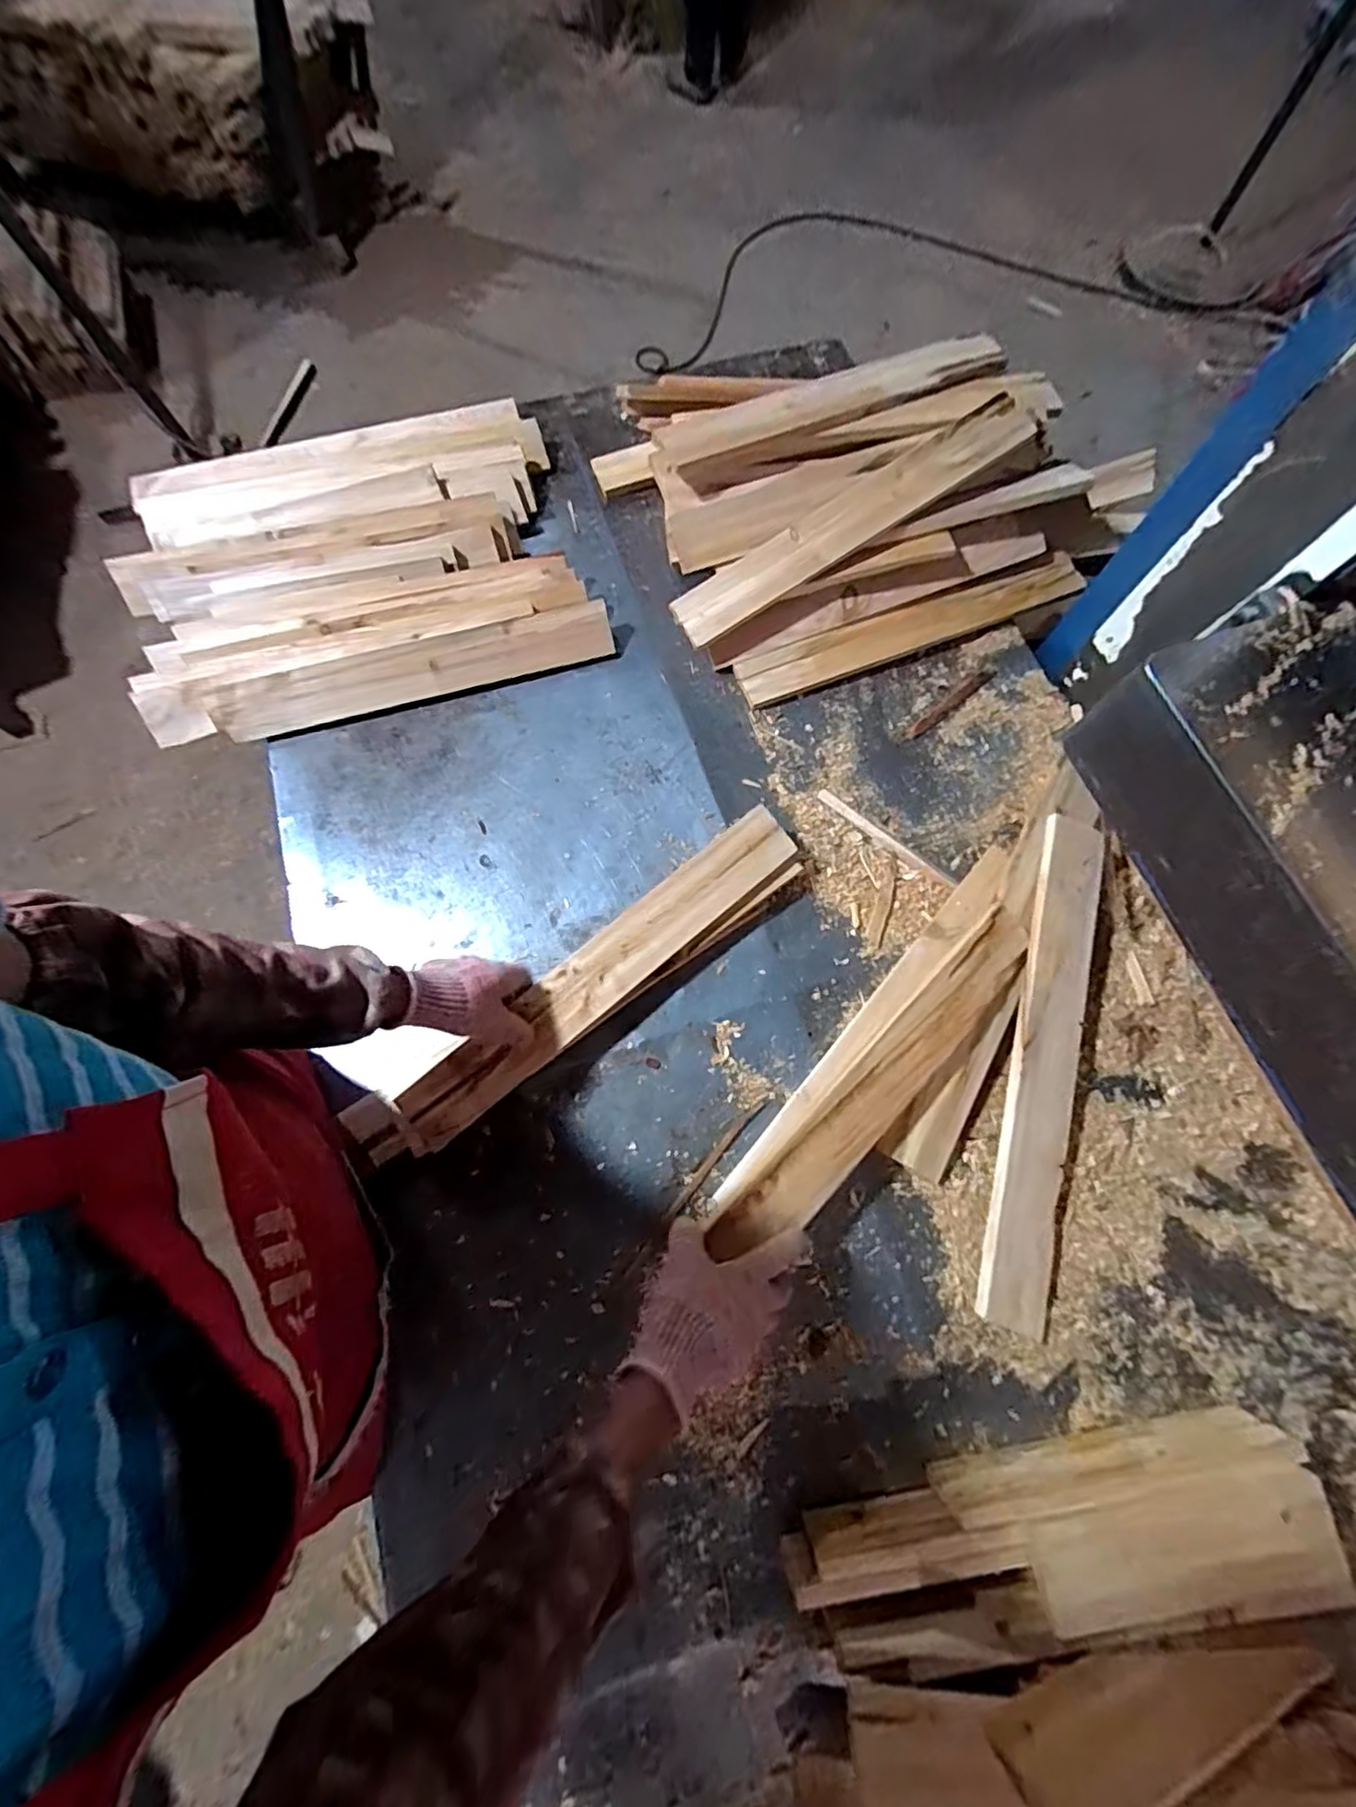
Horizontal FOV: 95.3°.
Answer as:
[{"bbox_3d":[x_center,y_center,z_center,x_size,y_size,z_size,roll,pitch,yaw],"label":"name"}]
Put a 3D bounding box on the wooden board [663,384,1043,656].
[{"bbox_3d":[0.214,-0.480,0.778,0.481,0.025,0.070,-31,74,3],"label":"wooden board"}]

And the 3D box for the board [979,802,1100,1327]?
[{"bbox_3d":[0.380,0.159,0.637,0.071,0.016,0.508,14,79,4],"label":"board"}]

